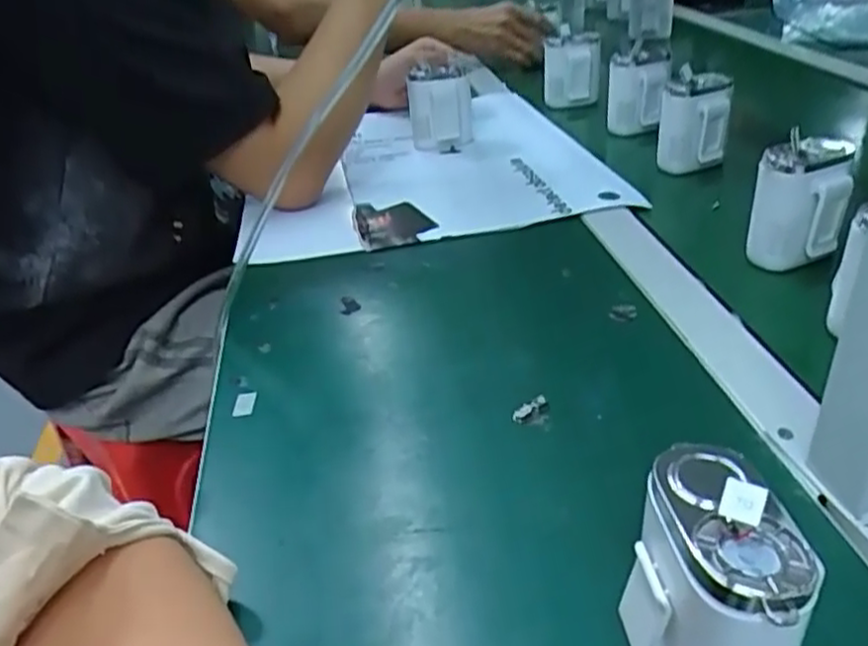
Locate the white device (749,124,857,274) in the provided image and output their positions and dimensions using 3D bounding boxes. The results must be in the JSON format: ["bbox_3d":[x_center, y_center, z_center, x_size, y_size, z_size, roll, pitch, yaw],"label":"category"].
[{"bbox_3d":[0.256,-0.087,0.507,0.057,0.082,0.051,7,35,20],"label":"white device"}]

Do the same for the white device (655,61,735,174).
[{"bbox_3d":[0.240,-0.183,0.659,0.060,0.092,0.023,0,33,10],"label":"white device"}]

